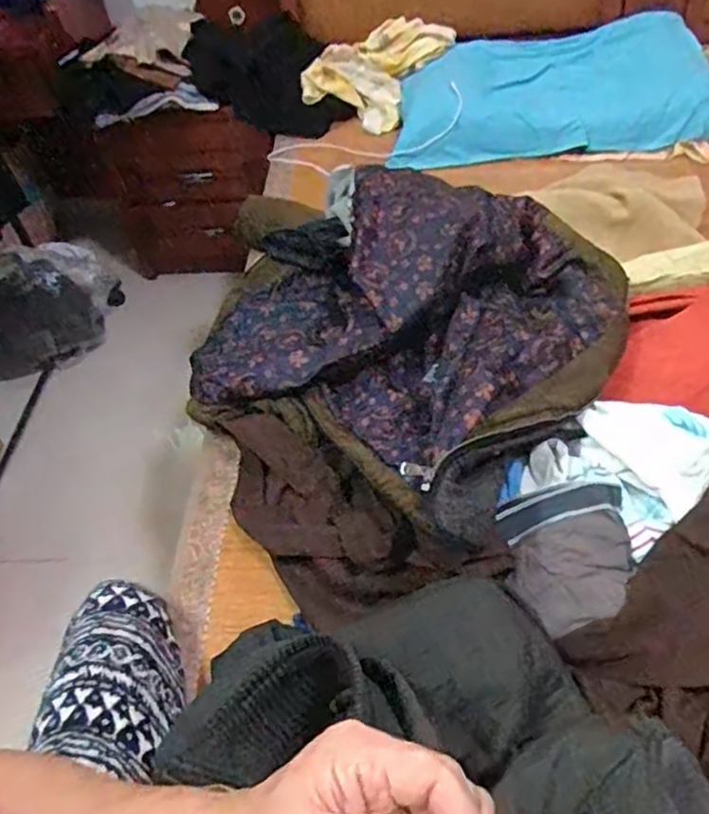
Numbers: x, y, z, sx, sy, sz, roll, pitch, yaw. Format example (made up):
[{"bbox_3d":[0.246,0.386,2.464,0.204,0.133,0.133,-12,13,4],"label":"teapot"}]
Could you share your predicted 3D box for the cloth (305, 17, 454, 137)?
[{"bbox_3d":[0.055,-0.814,1.568,0.278,0.079,0.313,25,85,12],"label":"cloth"}]

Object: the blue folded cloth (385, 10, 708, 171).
[{"bbox_3d":[0.424,-0.712,1.447,0.689,0.067,0.380,-5,66,4],"label":"blue folded cloth"}]

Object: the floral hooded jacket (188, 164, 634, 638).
[{"bbox_3d":[0.010,-0.095,0.867,0.586,0.191,0.600,23,53,25],"label":"floral hooded jacket"}]

